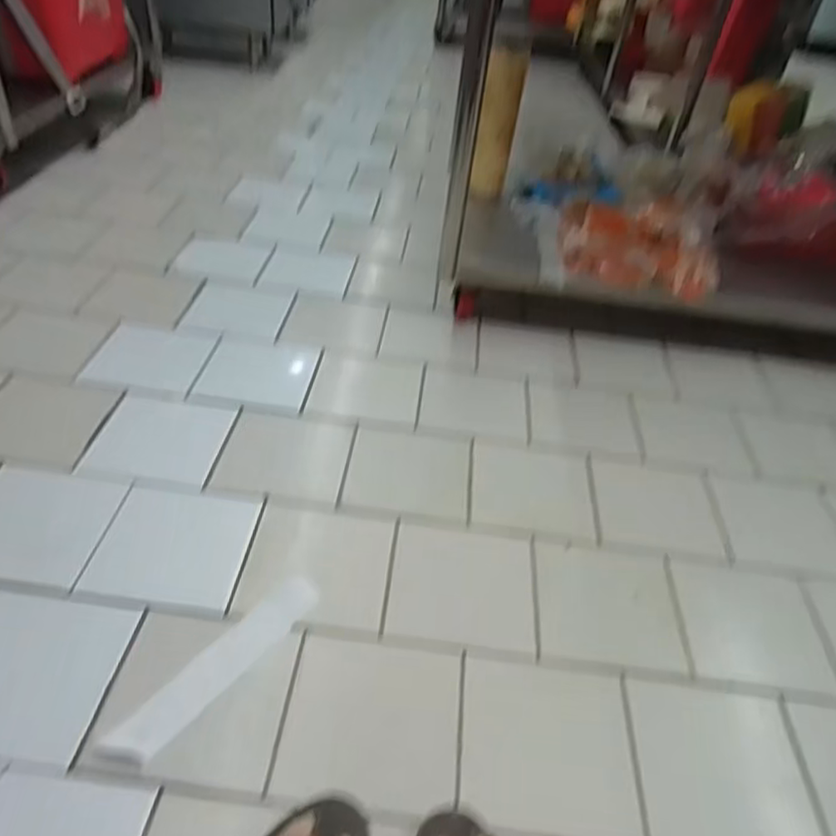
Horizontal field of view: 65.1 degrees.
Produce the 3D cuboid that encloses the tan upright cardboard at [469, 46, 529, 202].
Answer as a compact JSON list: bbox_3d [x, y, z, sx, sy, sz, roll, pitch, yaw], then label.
[{"bbox_3d":[0.163,-0.594,1.345,0.075,0.280,0.087,10,41,2],"label":"tan upright cardboard"}]

